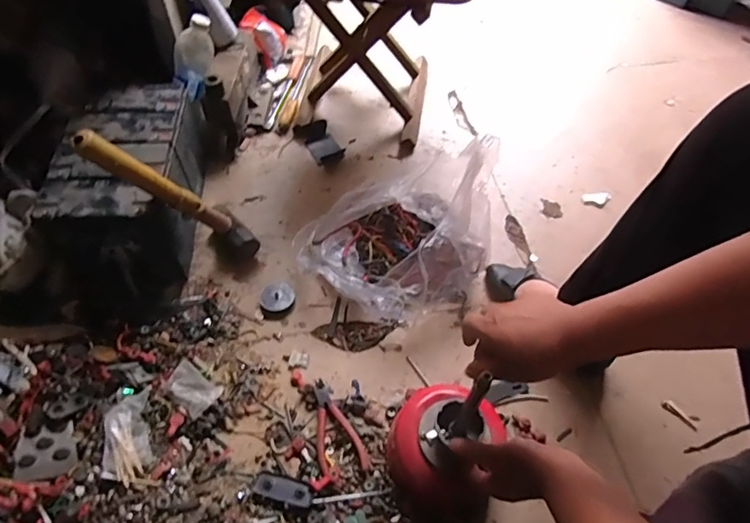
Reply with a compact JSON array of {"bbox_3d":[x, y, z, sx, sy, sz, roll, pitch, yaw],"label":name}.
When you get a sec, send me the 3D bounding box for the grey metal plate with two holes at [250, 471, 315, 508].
[{"bbox_3d":[-0.121,0.299,0.649,0.082,0.013,0.029,13,56,6],"label":"grey metal plate with two holes"}]

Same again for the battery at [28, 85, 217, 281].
[{"bbox_3d":[-0.407,-0.149,0.855,0.201,0.173,0.314,-5,56,-6],"label":"battery"}]

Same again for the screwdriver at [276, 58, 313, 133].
[{"bbox_3d":[-0.176,-0.388,1.112,0.030,0.023,0.268,9,56,4],"label":"screwdriver"}]

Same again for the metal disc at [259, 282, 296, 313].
[{"bbox_3d":[-0.162,0.058,0.816,0.057,0.004,0.049,-12,69,-25],"label":"metal disc"}]

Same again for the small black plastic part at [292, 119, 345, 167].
[{"bbox_3d":[-0.113,-0.250,1.033,0.068,0.030,0.127,-28,61,-20],"label":"small black plastic part"}]

